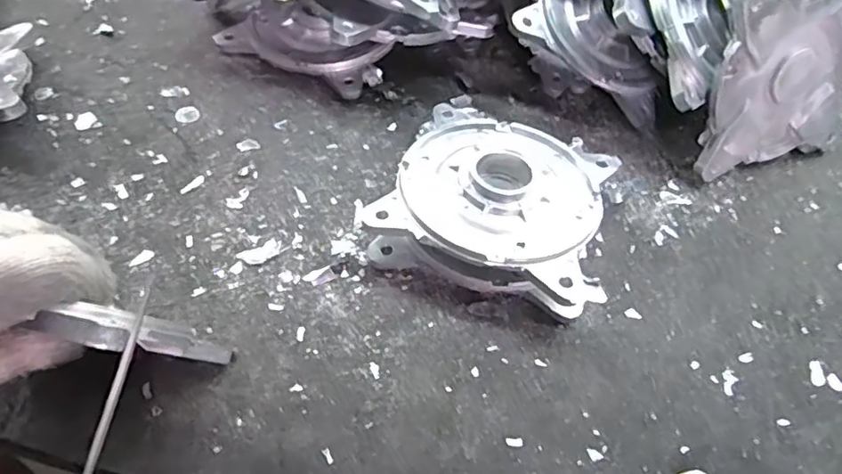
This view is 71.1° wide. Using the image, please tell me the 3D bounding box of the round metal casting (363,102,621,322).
[{"bbox_3d":[0.057,-0.027,0.421,0.155,0.045,0.145,19,56,10],"label":"round metal casting"}]

